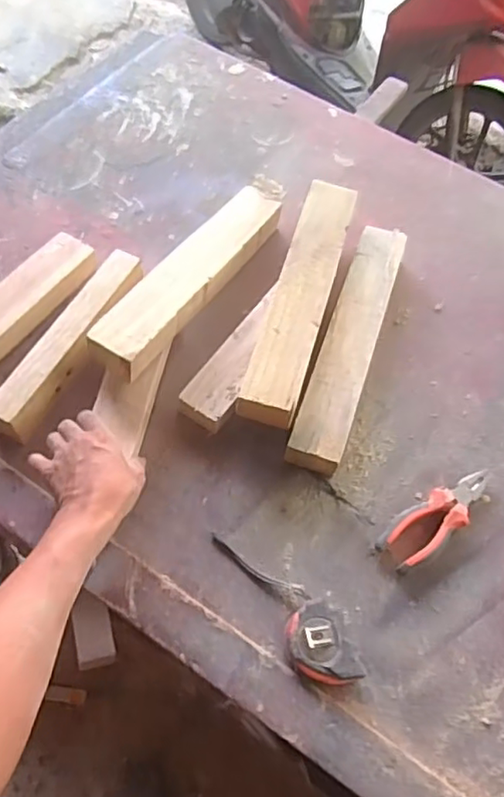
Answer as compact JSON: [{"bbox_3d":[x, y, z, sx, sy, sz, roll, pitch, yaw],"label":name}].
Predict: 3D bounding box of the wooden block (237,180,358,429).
[{"bbox_3d":[0.065,-0.130,0.771,0.072,0.042,0.378,17,60,2],"label":"wooden block"}]

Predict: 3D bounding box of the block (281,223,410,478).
[{"bbox_3d":[0.126,-0.075,0.791,0.064,0.047,0.368,18,61,7],"label":"block"}]

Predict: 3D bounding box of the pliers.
[{"bbox_3d":[0.210,0.133,0.691,0.155,0.019,0.053,-33,67,-20],"label":"pliers"}]

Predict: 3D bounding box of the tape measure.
[{"bbox_3d":[0.067,0.248,0.608,0.061,0.041,0.083,-22,64,-15],"label":"tape measure"}]

